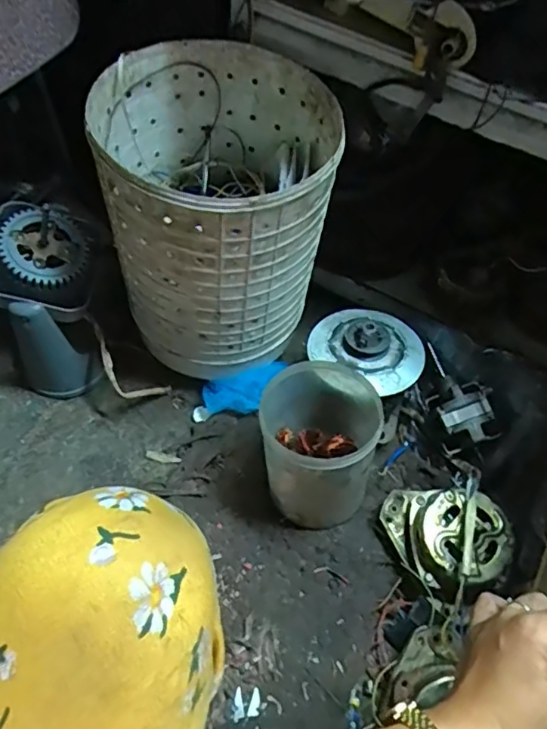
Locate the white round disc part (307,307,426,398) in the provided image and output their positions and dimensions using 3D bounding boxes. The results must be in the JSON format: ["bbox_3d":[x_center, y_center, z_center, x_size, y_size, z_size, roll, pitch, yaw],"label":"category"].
[{"bbox_3d":[0.123,-0.027,0.746,0.142,0.041,0.145,2,57,-3],"label":"white round disc part"}]

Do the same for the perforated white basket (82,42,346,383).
[{"bbox_3d":[-0.068,-0.168,0.707,0.243,0.324,0.248,4,57,-2],"label":"perforated white basket"}]

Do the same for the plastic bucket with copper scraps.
[{"bbox_3d":[0.052,0.100,0.694,0.142,0.173,0.152,12,57,4],"label":"plastic bucket with copper scraps"}]

